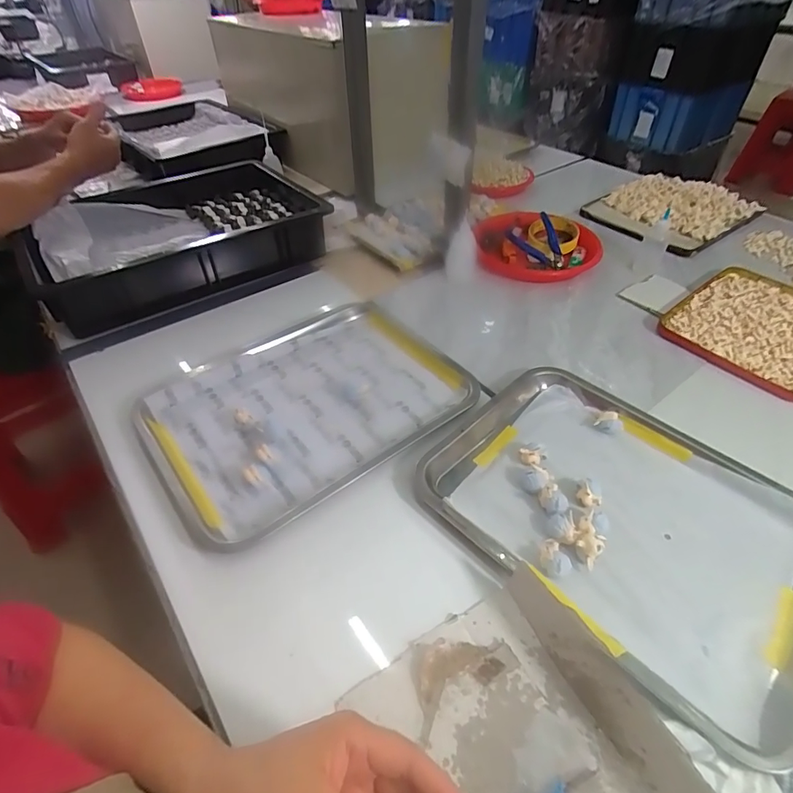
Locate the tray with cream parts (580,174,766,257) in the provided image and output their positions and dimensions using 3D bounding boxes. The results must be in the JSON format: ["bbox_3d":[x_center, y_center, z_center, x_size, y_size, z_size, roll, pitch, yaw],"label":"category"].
[{"bbox_3d":[0.552,-0.380,0.937,0.332,0.024,0.237,-29,52,-25],"label":"tray with cream parts"}]

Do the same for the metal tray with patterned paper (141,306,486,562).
[{"bbox_3d":[-0.103,0.000,0.556,0.354,0.021,0.260,-27,52,-24],"label":"metal tray with patterned paper"}]

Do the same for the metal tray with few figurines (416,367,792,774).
[{"bbox_3d":[0.225,0.108,0.449,0.268,0.022,0.353,-35,55,-29],"label":"metal tray with few figurines"}]

